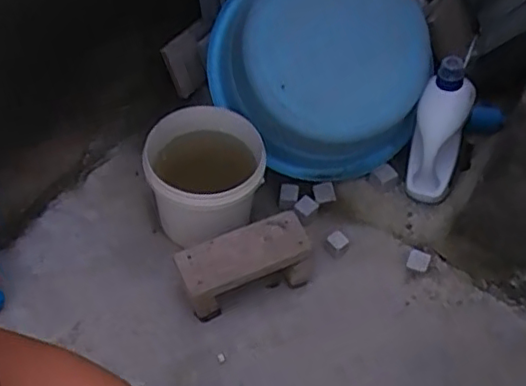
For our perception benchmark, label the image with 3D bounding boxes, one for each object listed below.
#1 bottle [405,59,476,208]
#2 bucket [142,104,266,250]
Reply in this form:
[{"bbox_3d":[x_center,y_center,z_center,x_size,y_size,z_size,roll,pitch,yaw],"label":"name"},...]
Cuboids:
[{"bbox_3d":[0.394,-0.131,1.380,0.107,0.344,0.068,6,26,1],"label":"bottle"},{"bbox_3d":[-0.125,-0.033,1.372,0.240,0.246,0.220,2,52,-2],"label":"bucket"}]

